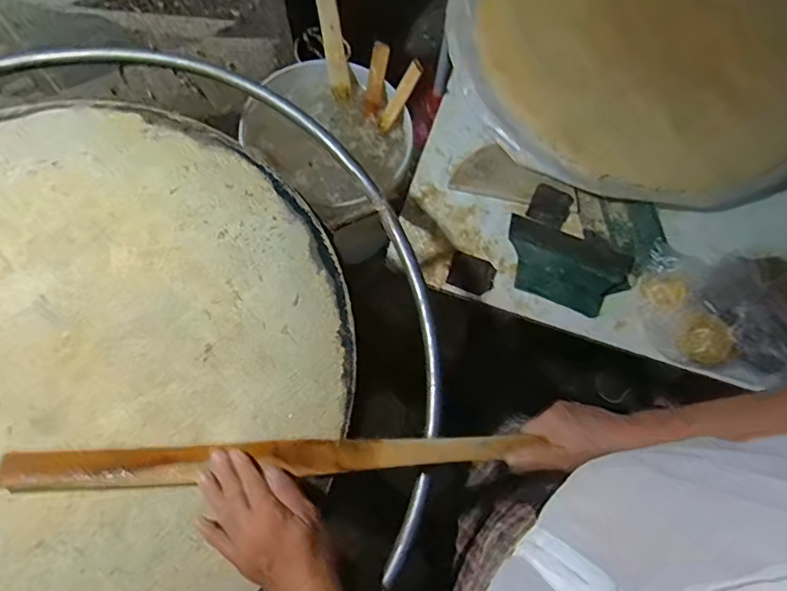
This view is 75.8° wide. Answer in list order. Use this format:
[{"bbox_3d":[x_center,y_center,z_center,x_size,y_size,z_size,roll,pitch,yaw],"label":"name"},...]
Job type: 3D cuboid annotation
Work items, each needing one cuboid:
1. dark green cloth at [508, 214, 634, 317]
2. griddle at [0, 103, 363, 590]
[{"bbox_3d":[0.273,-0.050,0.800,0.190,0.011,0.130,19,72,4],"label":"dark green cloth"},{"bbox_3d":[-0.371,0.068,0.530,0.596,0.021,0.604,1,72,-2],"label":"griddle"}]

